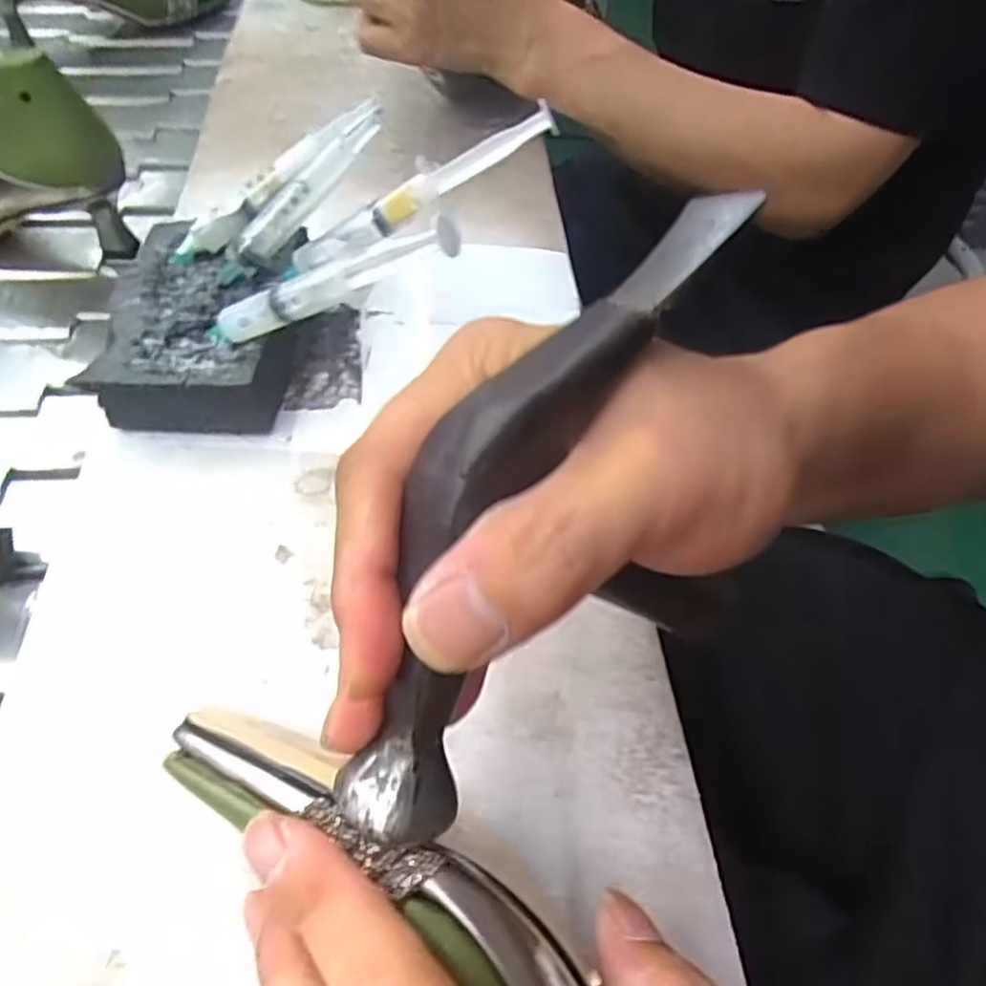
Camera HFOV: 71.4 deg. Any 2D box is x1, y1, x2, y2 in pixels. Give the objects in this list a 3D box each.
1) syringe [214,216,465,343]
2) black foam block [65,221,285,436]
[{"bbox_3d":[-0.075,-0.085,0.288,0.140,0.014,0.012,-10,48,31],"label":"syringe"},{"bbox_3d":[-0.143,-0.086,0.351,0.084,0.038,0.119,2,54,-2],"label":"black foam block"}]

